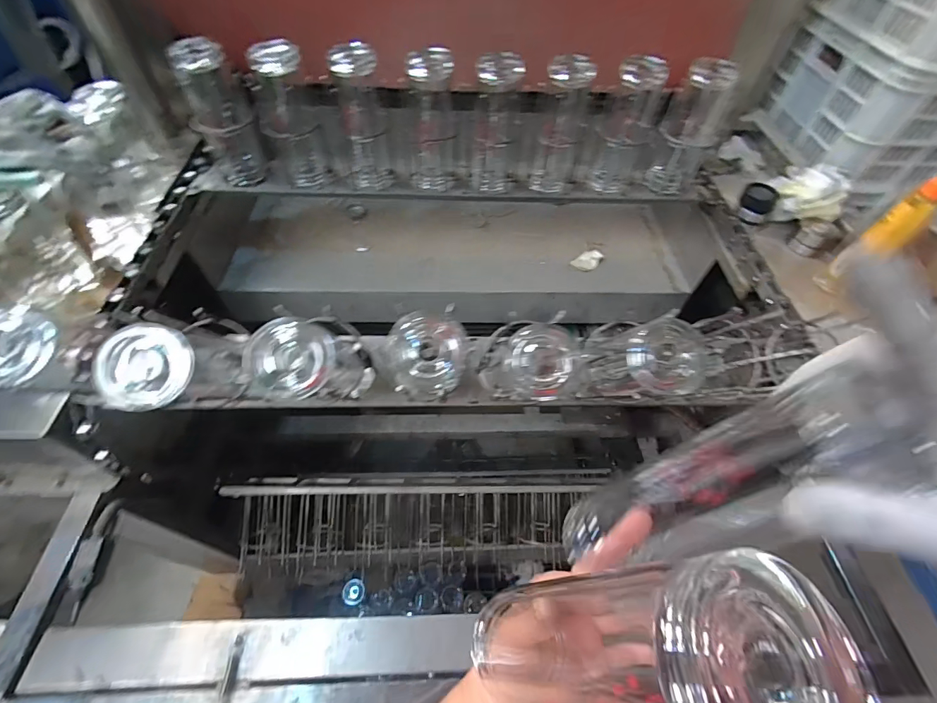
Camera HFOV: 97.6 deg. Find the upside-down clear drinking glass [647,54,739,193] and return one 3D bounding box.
[{"bbox_3d":[0.392,-0.390,0.729,0.088,0.201,0.072,27,57,15],"label":"upside-down clear drinking glass"}]

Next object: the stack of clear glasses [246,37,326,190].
[{"bbox_3d":[-0.299,-0.390,0.692,0.075,0.218,0.060,-12,56,-13],"label":"stack of clear glasses"}]

